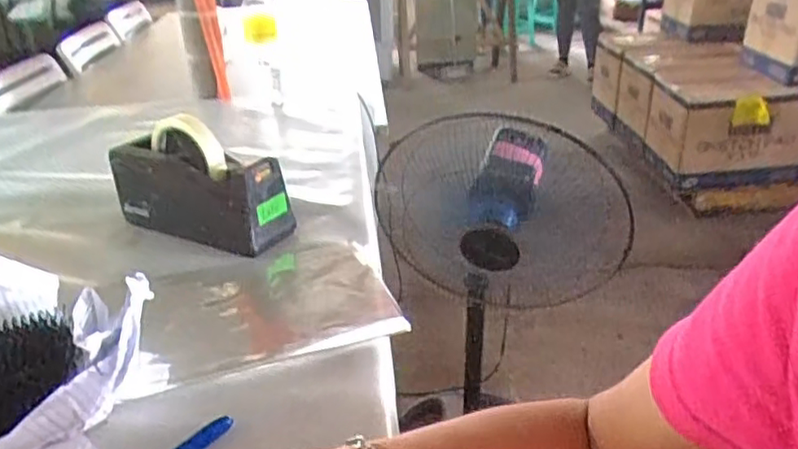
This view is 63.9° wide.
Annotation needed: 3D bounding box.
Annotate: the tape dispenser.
[{"bbox_3d":[-0.221,-0.048,0.704,0.200,0.113,0.067,11,30,24],"label":"tape dispenser"}]

